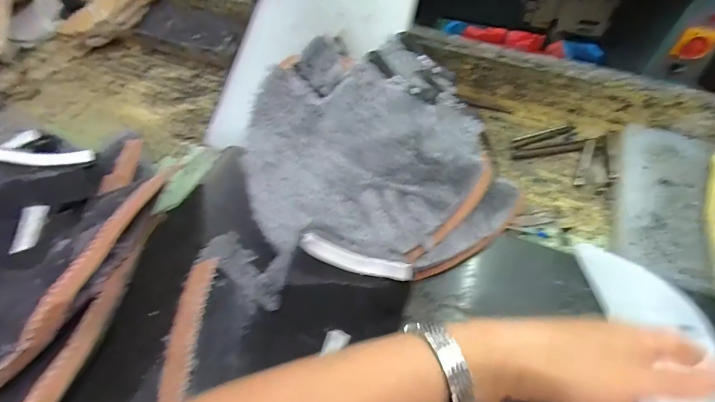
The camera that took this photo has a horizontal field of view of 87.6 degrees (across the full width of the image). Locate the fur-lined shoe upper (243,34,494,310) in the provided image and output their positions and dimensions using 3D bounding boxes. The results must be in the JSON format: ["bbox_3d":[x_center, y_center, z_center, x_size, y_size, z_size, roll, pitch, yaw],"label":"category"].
[{"bbox_3d":[0.014,-0.061,0.351,0.221,0.067,0.258,-5,52,-4],"label":"fur-lined shoe upper"}]

